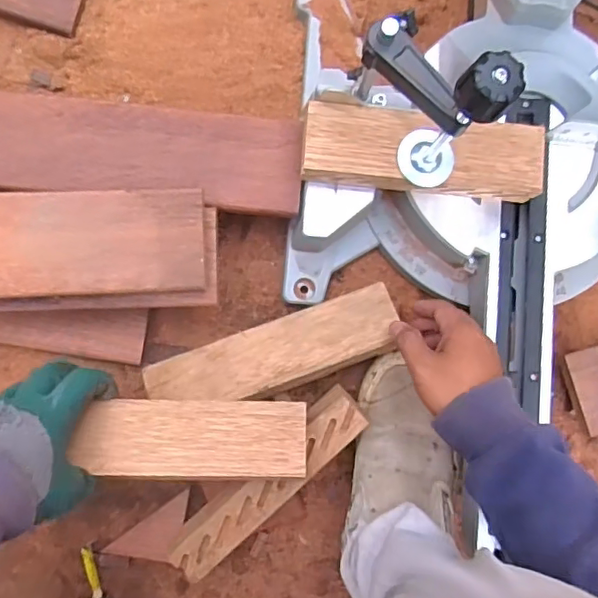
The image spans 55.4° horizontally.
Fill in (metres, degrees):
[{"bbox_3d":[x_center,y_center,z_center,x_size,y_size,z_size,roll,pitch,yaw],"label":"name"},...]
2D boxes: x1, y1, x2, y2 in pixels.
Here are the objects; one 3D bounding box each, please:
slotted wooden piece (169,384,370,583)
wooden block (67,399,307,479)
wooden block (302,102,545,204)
[{"bbox_3d":[-0.028,0.167,0.512,0.211,0.023,0.042,-43,91,-8],"label":"slotted wooden piece"},{"bbox_3d":[-0.084,0.116,0.470,0.176,0.019,0.061,1,71,-3],"label":"wooden block"},{"bbox_3d":[0.110,-0.131,0.518,0.211,0.041,0.066,5,85,-6],"label":"wooden block"}]

